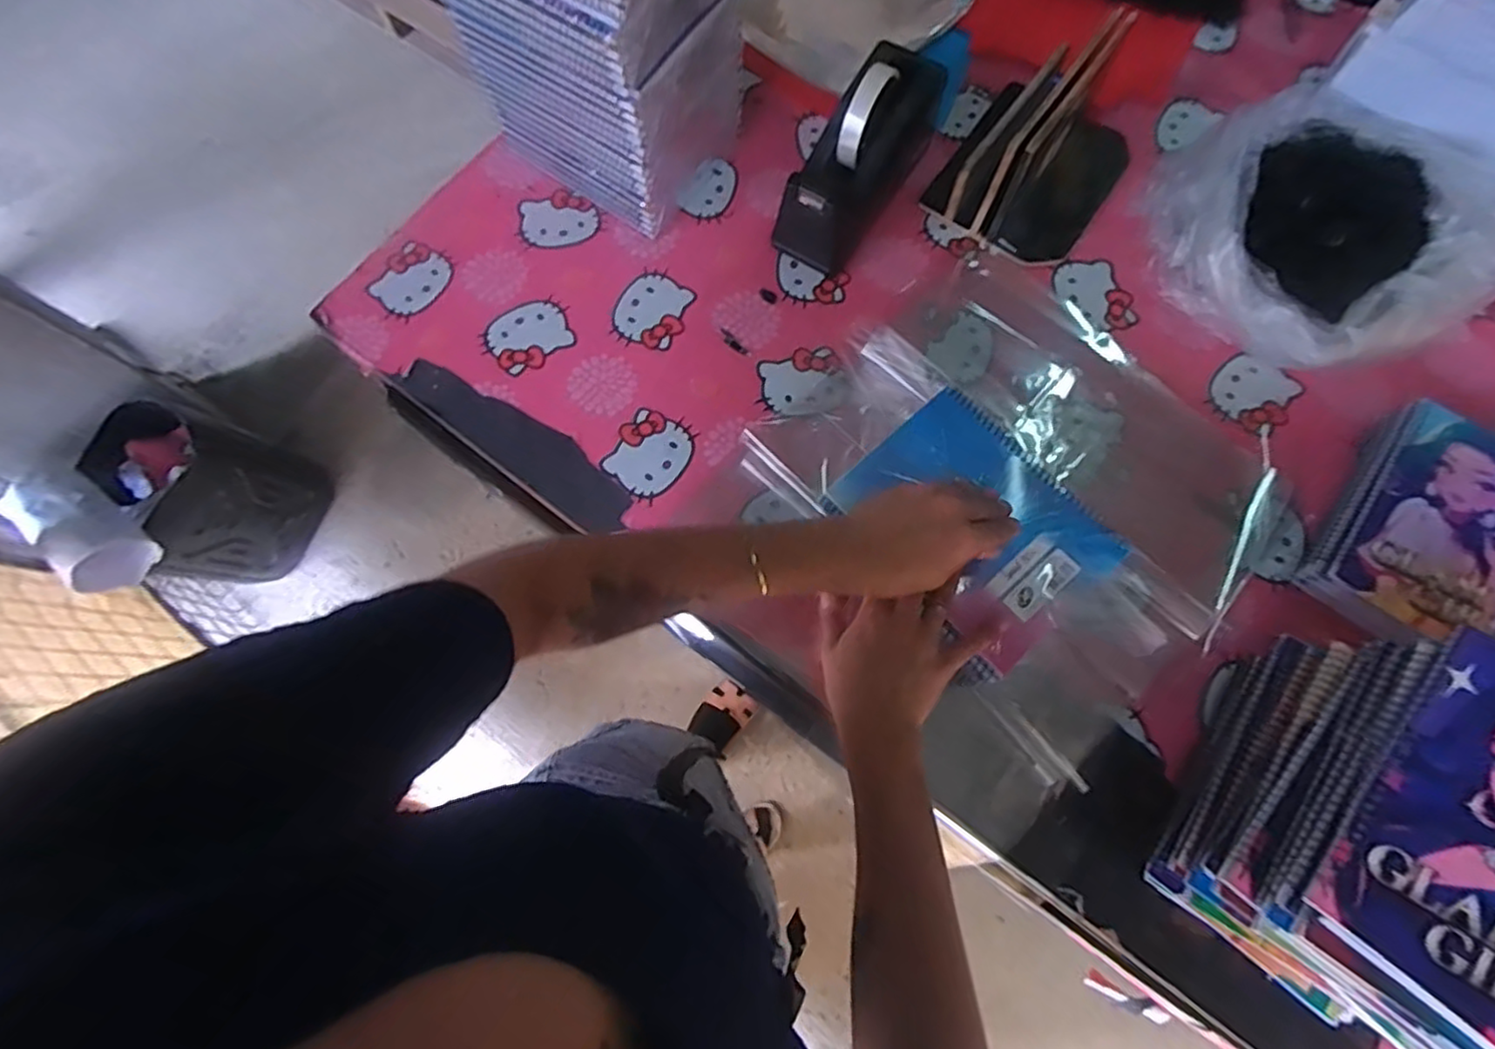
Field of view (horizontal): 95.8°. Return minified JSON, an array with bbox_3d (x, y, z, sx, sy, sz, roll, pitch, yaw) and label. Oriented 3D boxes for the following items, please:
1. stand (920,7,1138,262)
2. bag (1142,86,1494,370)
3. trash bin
[{"bbox_3d":[0.289,-0.376,0.646,0.156,0.116,0.200,32,78,10],"label":"stand"},{"bbox_3d":[0.537,-0.284,0.629,0.275,0.095,0.276,-31,76,-7],"label":"bag"},{"bbox_3d":[-1.044,-0.071,1.339,0.231,0.331,0.267,34,78,11],"label":"trash bin"}]

